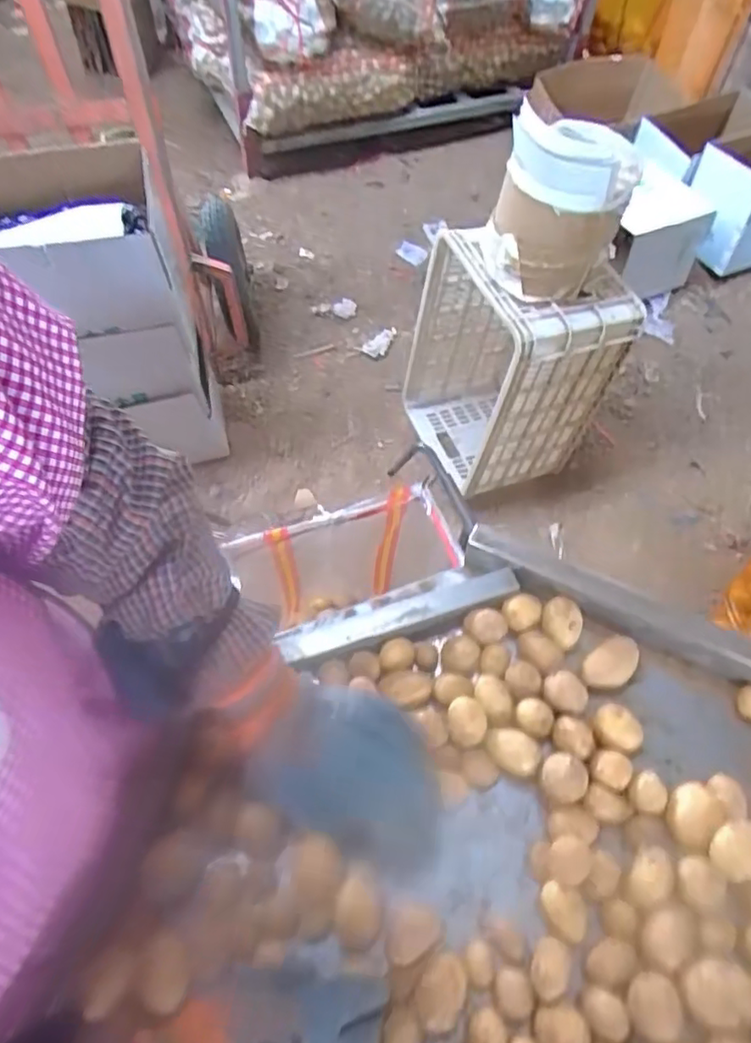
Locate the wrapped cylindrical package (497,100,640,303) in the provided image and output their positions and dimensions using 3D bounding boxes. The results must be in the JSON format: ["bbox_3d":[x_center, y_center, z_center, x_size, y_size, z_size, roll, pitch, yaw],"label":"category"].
[{"bbox_3d":[0.317,-0.545,1.062,0.206,0.238,0.178,17,62,9],"label":"wrapped cylindrical package"}]

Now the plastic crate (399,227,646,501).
[{"bbox_3d":[0.285,-0.366,1.382,0.292,0.537,0.379,-26,64,-14],"label":"plastic crate"}]

